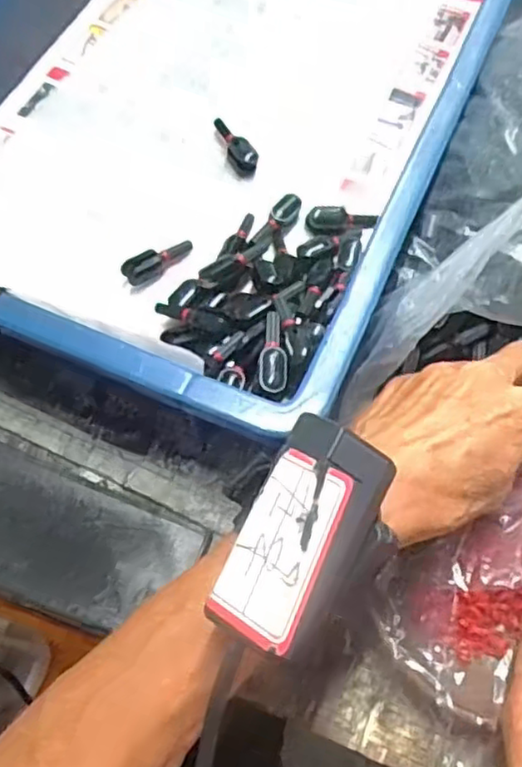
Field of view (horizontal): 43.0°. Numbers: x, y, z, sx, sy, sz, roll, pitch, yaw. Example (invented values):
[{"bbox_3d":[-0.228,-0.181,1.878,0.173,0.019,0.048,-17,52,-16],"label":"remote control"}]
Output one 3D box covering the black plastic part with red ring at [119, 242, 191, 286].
[{"bbox_3d":[-0.057,-0.068,0.368,0.043,0.016,0.008,-31,67,-30],"label":"black plastic part with red ring"}]

